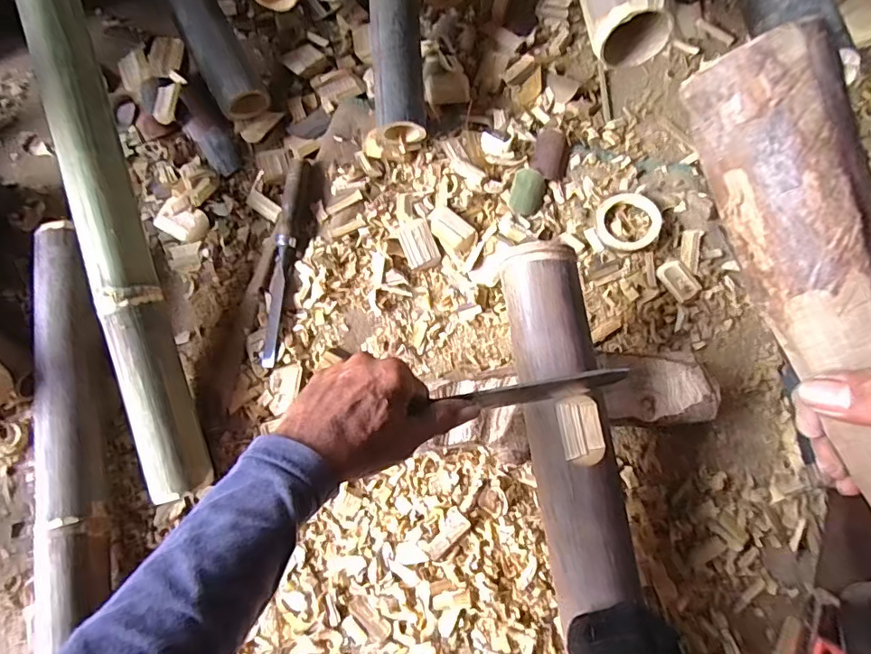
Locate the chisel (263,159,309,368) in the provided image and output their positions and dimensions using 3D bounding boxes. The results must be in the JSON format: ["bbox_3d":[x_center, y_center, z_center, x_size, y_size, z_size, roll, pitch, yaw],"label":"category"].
[{"bbox_3d":[-0.174,-0.076,0.582,0.024,0.025,0.241,6,75,2],"label":"chisel"}]

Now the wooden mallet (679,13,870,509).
[{"bbox_3d":[0.189,-0.021,0.248,0.044,0.046,0.255,-22,89,-6],"label":"wooden mallet"}]

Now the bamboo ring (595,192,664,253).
[{"bbox_3d":[0.222,-0.123,0.596,0.071,0.013,0.071,0,75,0],"label":"bamboo ring"}]

